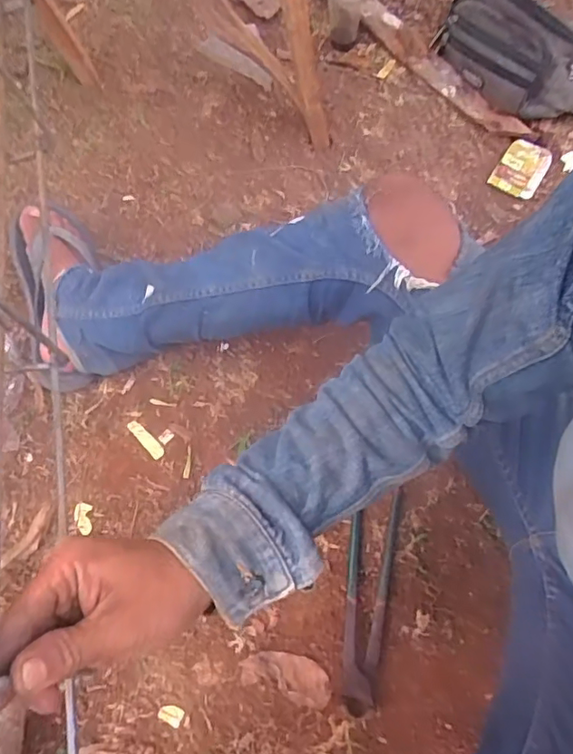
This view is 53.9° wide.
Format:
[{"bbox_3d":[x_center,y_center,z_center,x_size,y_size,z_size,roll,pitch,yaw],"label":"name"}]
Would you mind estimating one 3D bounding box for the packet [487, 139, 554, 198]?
[{"bbox_3d":[0.362,-0.321,0.864,0.069,0.011,0.108,31,71,12],"label":"packet"}]

